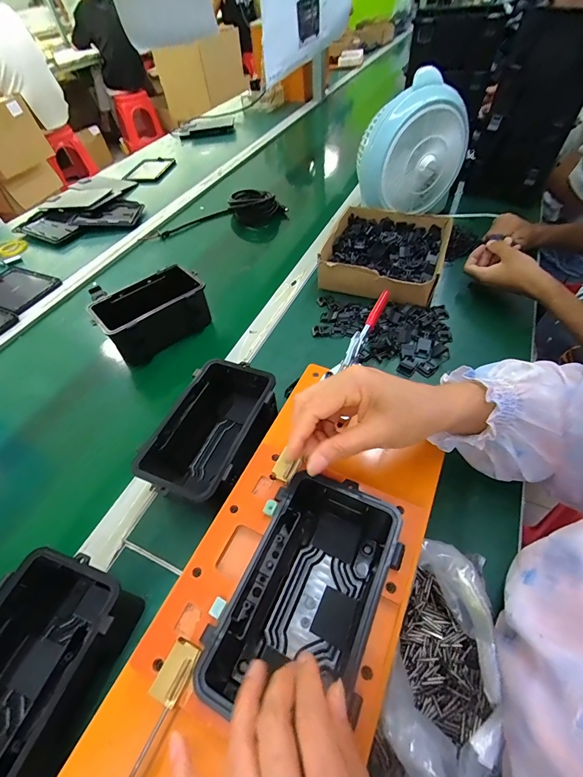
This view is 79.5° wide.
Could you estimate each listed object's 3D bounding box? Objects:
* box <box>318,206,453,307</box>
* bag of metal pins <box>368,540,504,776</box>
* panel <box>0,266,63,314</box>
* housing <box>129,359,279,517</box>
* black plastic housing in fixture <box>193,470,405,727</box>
[{"bbox_3d":[0.178,-0.257,0.674,0.206,0.068,0.222,15,54,17],"label":"box"},{"bbox_3d":[0.127,0.237,0.287,0.085,0.051,0.207,18,55,19],"label":"bag of metal pins"},{"bbox_3d":[-0.573,-0.210,0.723,0.163,0.007,0.115,16,55,18],"label":"panel"},{"bbox_3d":[-0.096,0.059,0.436,0.115,0.091,0.177,17,55,18],"label":"housing"},{"bbox_3d":[0.017,0.175,0.296,0.106,0.087,0.173,19,56,18],"label":"black plastic housing in fixture"}]

